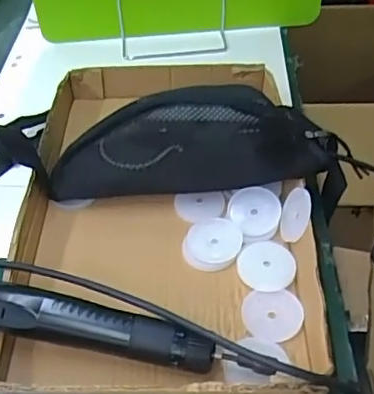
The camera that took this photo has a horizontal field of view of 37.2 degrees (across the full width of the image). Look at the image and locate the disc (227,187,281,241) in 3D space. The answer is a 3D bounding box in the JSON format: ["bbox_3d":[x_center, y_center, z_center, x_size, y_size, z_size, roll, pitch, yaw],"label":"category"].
[{"bbox_3d":[0.068,0.014,0.543,0.048,0.007,0.053,-31,63,-7],"label":"disc"}]

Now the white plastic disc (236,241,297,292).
[{"bbox_3d":[0.072,0.061,0.505,0.051,0.006,0.054,0,46,1],"label":"white plastic disc"}]

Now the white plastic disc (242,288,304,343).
[{"bbox_3d":[0.073,0.100,0.472,0.050,0.004,0.047,-2,51,2],"label":"white plastic disc"}]

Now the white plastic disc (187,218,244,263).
[{"bbox_3d":[0.025,0.040,0.527,0.051,0.005,0.050,0,46,0],"label":"white plastic disc"}]

